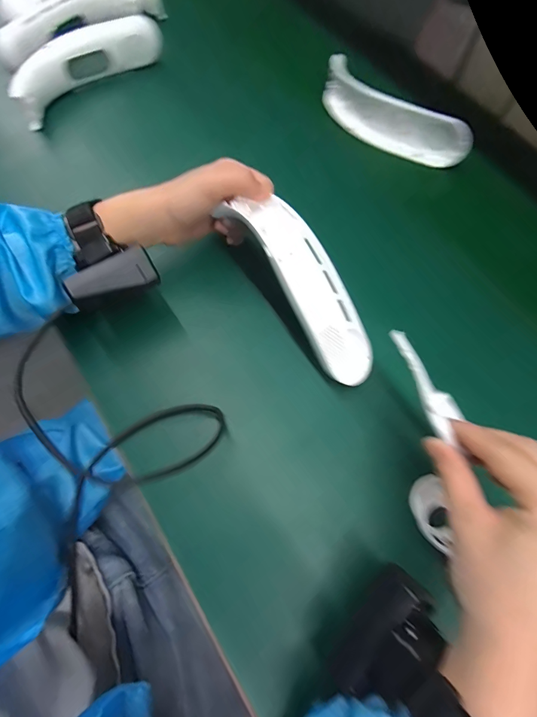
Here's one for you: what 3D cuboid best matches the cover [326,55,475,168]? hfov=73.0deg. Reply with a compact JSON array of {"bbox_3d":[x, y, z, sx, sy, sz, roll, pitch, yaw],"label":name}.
[{"bbox_3d":[0.146,-0.294,0.440,0.200,0.047,0.041,43,74,14],"label":"cover"}]

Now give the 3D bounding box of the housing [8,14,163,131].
[{"bbox_3d":[-0.226,-0.367,0.453,0.199,0.053,0.036,-41,75,-15],"label":"housing"}]

